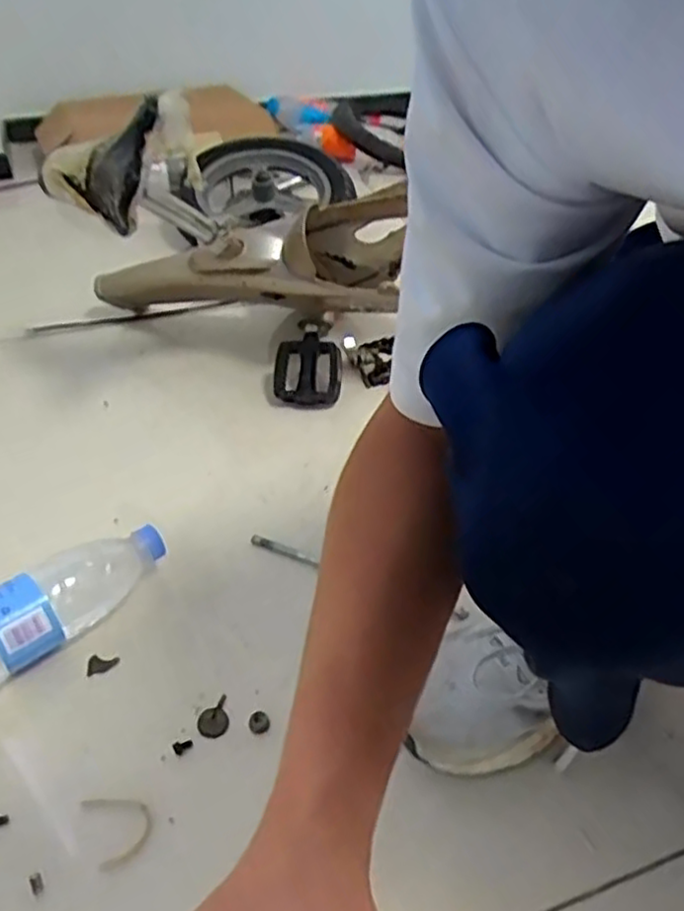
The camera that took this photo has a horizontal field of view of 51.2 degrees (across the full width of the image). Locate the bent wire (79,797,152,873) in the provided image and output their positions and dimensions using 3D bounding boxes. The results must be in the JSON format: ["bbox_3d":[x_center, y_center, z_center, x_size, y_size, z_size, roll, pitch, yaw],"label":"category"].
[{"bbox_3d":[-0.150,0.249,0.482,0.039,0.006,0.050,-18,45,-23],"label":"bent wire"}]

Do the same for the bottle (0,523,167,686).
[{"bbox_3d":[-0.236,0.125,0.574,0.210,0.065,0.065,-27,49,-30],"label":"bottle"}]

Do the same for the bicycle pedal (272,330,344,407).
[{"bbox_3d":[-0.041,-0.098,0.838,0.077,0.028,0.087,1,86,-1],"label":"bicycle pedal"}]

